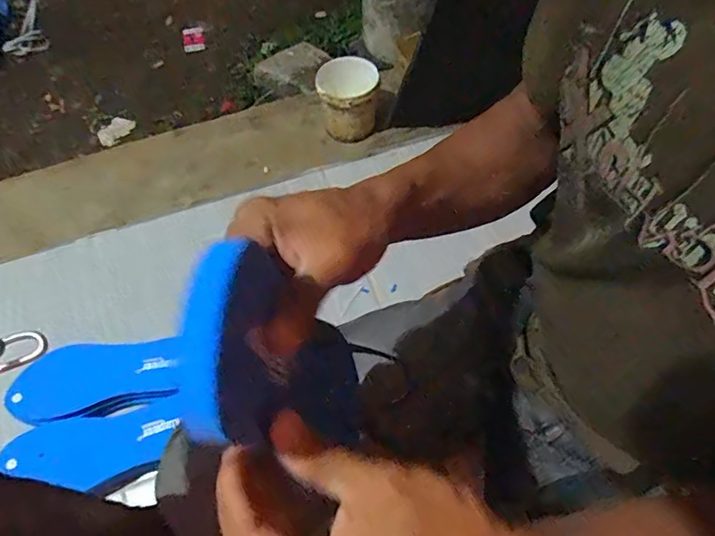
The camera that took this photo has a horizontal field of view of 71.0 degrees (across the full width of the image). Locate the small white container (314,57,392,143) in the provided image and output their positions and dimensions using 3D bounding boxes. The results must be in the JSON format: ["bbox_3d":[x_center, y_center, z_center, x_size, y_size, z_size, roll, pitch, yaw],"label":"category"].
[{"bbox_3d":[-0.013,-0.347,1.040,0.134,0.117,0.123,-33,67,-15],"label":"small white container"}]

